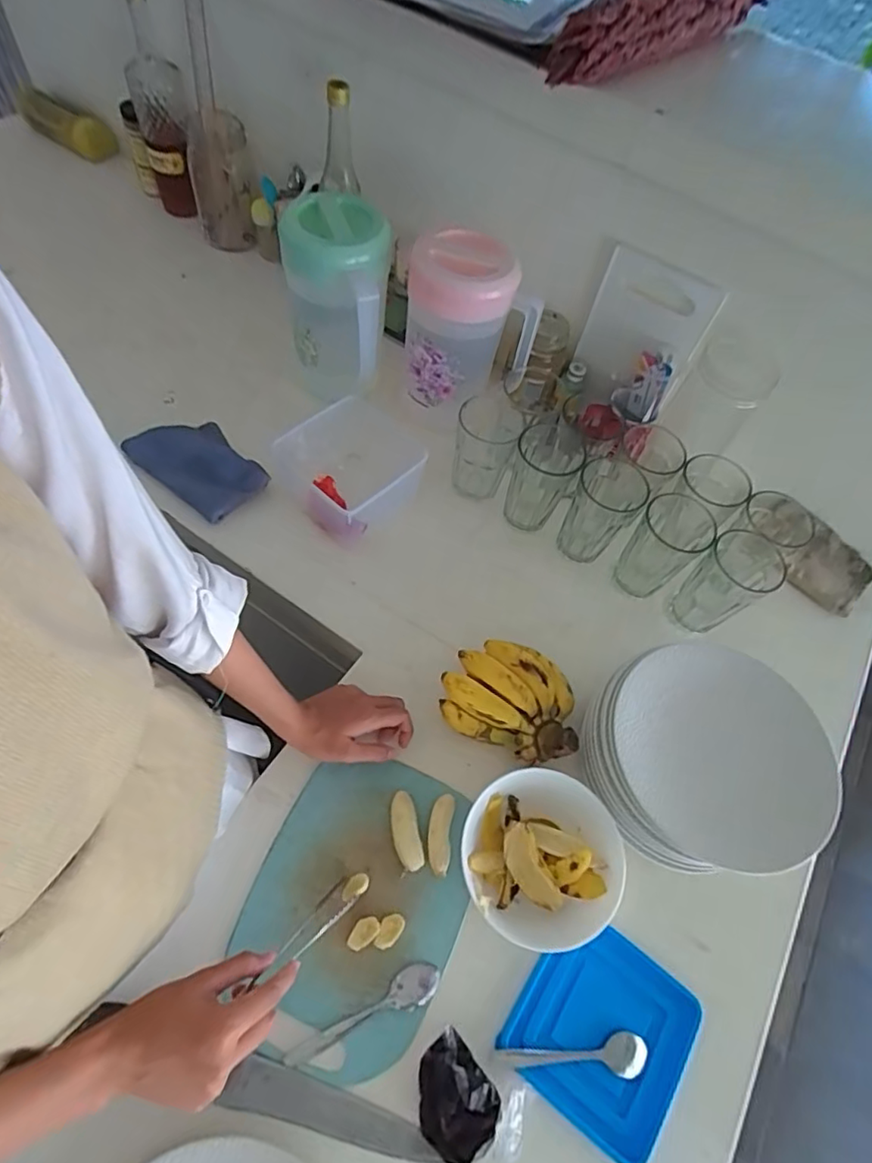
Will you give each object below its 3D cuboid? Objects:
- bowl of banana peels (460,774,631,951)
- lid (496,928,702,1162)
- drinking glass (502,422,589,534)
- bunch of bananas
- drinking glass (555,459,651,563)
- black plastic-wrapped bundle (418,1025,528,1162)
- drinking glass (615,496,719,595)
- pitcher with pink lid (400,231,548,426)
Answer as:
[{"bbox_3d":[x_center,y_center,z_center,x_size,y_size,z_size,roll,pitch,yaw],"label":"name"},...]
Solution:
[{"bbox_3d":[0.097,0.253,0.531,0.143,0.048,0.135,3,60,-6],"label":"bowl of banana peels"},{"bbox_3d":[0.142,0.378,0.493,0.140,0.009,0.135,37,62,11],"label":"lid"},{"bbox_3d":[0.131,-0.122,0.712,0.073,0.117,0.079,3,60,-6],"label":"drinking glass"},{"bbox_3d":[0.080,0.116,0.593,0.135,0.058,0.103,22,60,6],"label":"bunch of bananas"},{"bbox_3d":[0.202,-0.084,0.704,0.076,0.120,0.076,24,60,7],"label":"drinking glass"},{"bbox_3d":[0.024,0.401,0.441,0.085,0.034,0.064,34,61,12],"label":"black plastic-wrapped bundle"},{"bbox_3d":[0.273,-0.041,0.691,0.076,0.114,0.084,35,62,13],"label":"drinking glass"},{"bbox_3d":[0.040,-0.295,0.709,0.151,0.190,0.105,15,59,1],"label":"pitcher with pink lid"}]

